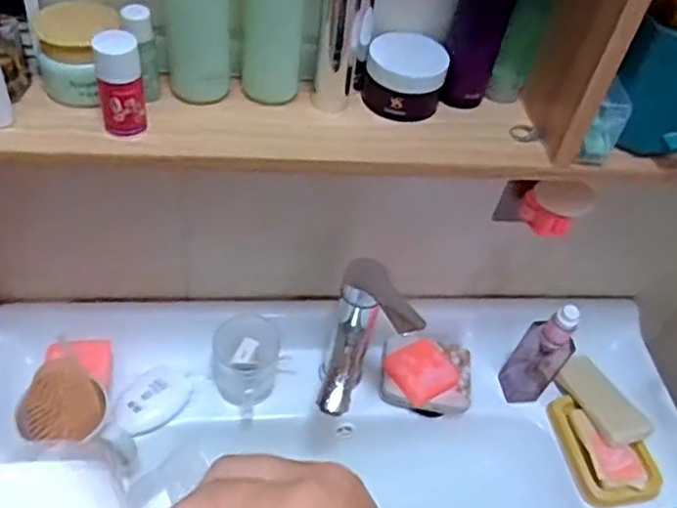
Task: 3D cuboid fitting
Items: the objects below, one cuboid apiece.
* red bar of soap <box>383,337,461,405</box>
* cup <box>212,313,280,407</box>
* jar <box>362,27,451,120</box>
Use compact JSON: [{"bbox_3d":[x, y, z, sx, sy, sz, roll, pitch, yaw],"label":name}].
[{"bbox_3d":[0.097,0.137,0.769,0.069,0.023,0.066,-30,71,3],"label":"red bar of soap"},{"bbox_3d":[-0.103,0.120,0.741,0.076,0.079,0.094,1,45,-7],"label":"cup"},{"bbox_3d":[0.053,-0.141,0.530,0.063,0.051,0.052,11,45,4],"label":"jar"}]

